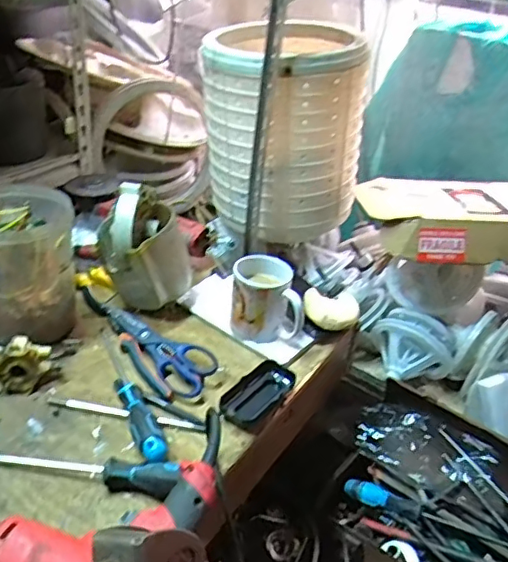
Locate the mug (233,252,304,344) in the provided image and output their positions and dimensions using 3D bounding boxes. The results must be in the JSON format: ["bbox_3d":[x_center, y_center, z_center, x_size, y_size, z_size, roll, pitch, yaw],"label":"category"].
[{"bbox_3d":[0.018,0.031,0.810,0.098,0.115,0.071,8,32,1],"label":"mug"}]

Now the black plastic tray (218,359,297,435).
[{"bbox_3d":[0.005,0.142,0.717,0.060,0.025,0.112,22,35,22],"label":"black plastic tray"}]

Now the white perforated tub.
[{"bbox_3d":[0.051,-0.274,1.036,0.277,0.329,0.258,8,32,1],"label":"white perforated tub"}]

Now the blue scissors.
[{"bbox_3d":[-0.124,0.088,0.772,0.066,0.030,0.187,-24,44,-39],"label":"blue scissors"}]

